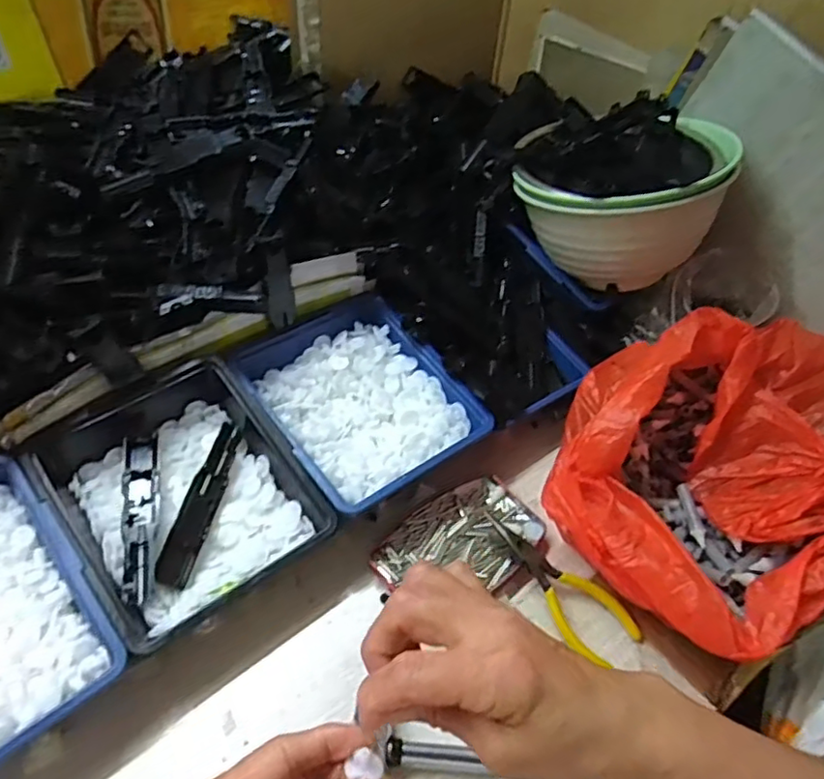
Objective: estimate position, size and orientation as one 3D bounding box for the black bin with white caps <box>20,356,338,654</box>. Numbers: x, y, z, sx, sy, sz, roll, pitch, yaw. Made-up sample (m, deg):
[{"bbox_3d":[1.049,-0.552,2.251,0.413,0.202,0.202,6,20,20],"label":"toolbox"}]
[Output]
[{"bbox_3d":[-0.157,0.067,0.421,0.140,0.054,0.172,-30,57,-28],"label":"black bin with white caps"}]

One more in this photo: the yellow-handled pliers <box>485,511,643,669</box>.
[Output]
[{"bbox_3d":[0.099,0.135,0.433,0.044,0.022,0.123,-34,59,-30],"label":"yellow-handled pliers"}]

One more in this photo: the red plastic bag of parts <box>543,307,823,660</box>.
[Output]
[{"bbox_3d":[0.227,0.041,0.439,0.253,0.102,0.203,-26,55,-25],"label":"red plastic bag of parts"}]

